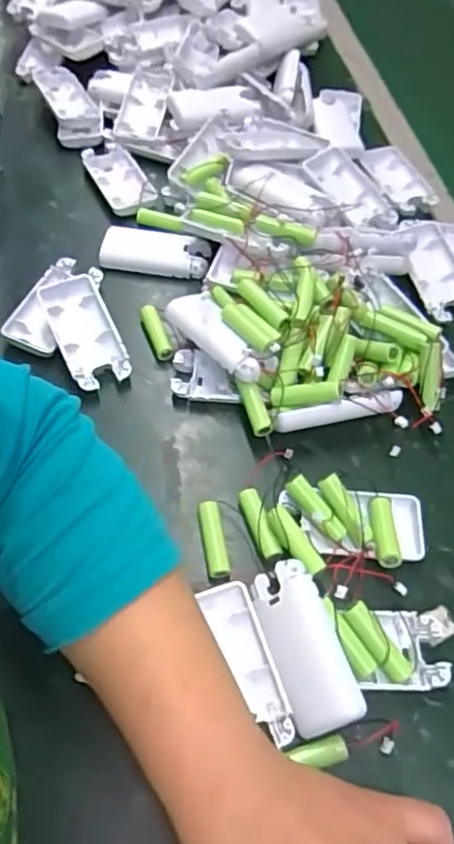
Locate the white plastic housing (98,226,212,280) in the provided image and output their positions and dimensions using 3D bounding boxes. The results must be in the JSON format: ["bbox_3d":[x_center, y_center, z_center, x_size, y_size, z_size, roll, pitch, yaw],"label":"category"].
[{"bbox_3d":[-0.064,-0.150,0.550,0.096,0.013,0.054,12,57,6],"label":"white plastic housing"}]

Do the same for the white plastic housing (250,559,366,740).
[{"bbox_3d":[0.045,0.130,0.365,0.041,0.011,0.094,-25,62,9],"label":"white plastic housing"}]

